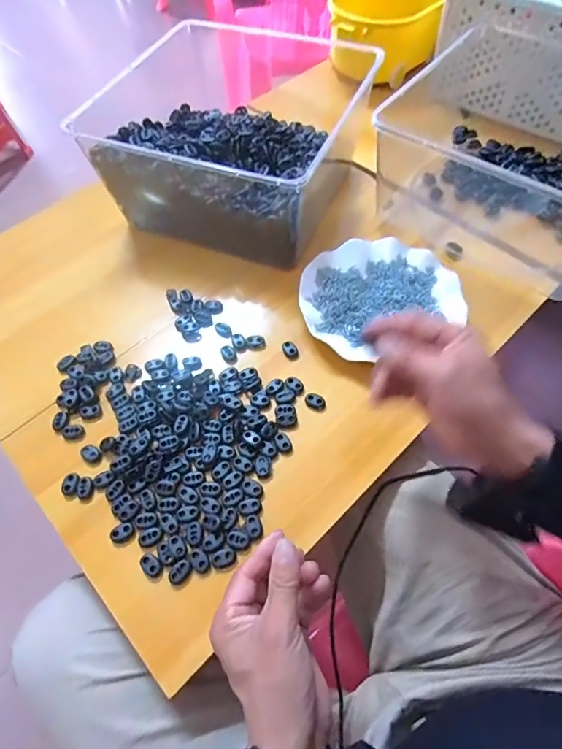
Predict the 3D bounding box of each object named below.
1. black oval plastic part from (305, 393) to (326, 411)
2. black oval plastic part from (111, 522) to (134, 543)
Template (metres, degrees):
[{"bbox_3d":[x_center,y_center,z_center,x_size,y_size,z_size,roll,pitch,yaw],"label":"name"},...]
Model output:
[{"bbox_3d":[0.036,0.028,0.469,0.023,0.006,0.016,26,63,17],"label":"black oval plastic part"},{"bbox_3d":[-0.144,0.143,0.406,0.021,0.004,0.017,-29,62,-14],"label":"black oval plastic part"}]

